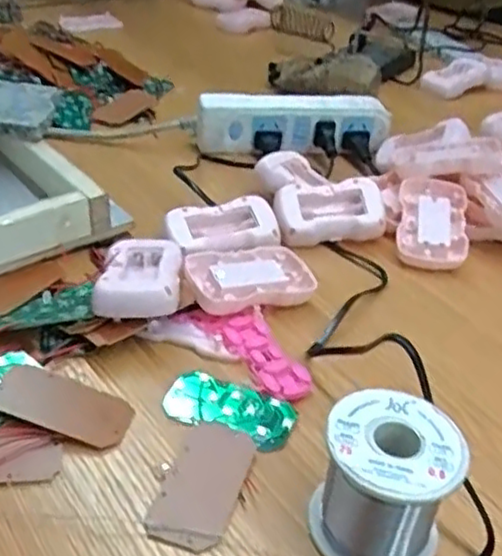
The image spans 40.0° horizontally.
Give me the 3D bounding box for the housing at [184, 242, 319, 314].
[{"bbox_3d":[-0.001,0.000,0.484,0.086,0.021,0.054,-11,38,-24],"label":"housing"}]

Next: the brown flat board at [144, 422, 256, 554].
[{"bbox_3d":[-0.024,0.104,0.352,0.037,0.004,0.073,14,35,12],"label":"brown flat board"}]

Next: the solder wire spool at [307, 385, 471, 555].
[{"bbox_3d":[0.062,0.096,0.322,0.061,0.061,0.061,4,35,-3],"label":"solder wire spool"}]

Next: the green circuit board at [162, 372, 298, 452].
[{"bbox_3d":[-0.012,0.076,0.396,0.074,0.004,0.039,16,36,14],"label":"green circuit board"}]

